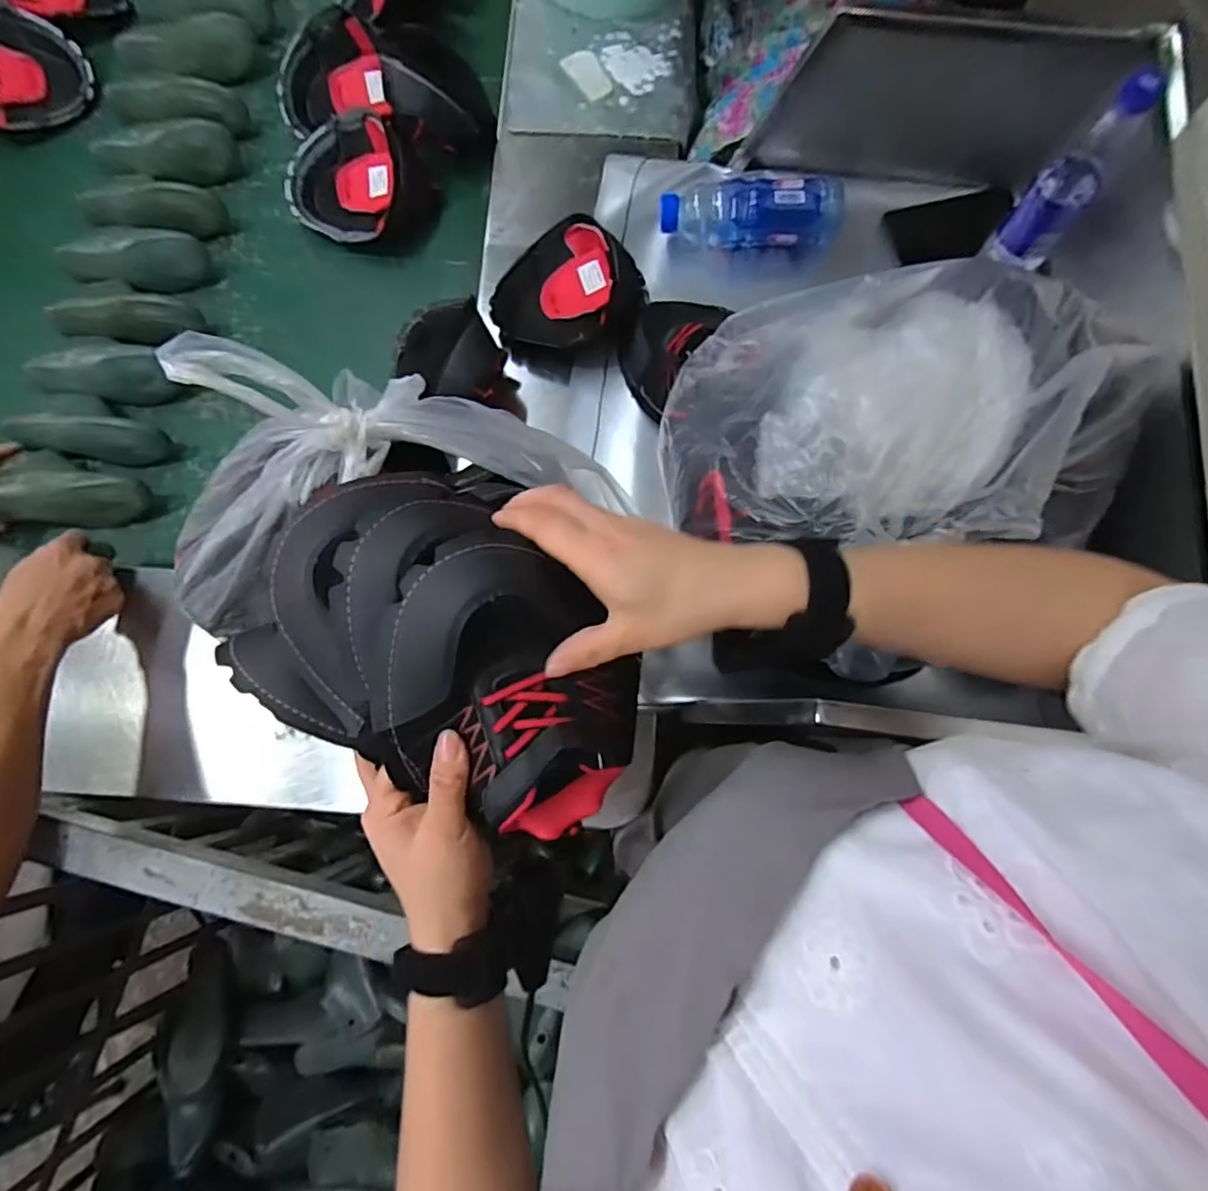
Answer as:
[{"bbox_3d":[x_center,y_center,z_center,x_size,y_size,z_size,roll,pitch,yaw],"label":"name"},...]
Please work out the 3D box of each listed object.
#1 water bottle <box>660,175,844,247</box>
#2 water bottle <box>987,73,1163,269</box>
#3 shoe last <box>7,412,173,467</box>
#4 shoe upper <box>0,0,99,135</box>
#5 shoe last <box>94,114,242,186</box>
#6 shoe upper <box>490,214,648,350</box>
[{"bbox_3d":[0.174,-0.461,0.730,0.203,0.064,0.055,6,77,0],"label":"water bottle"},{"bbox_3d":[0.491,-0.434,0.636,0.065,0.190,0.071,40,80,7],"label":"water bottle"},{"bbox_3d":[-0.612,-0.189,0.720,0.177,0.054,0.053,5,77,-13],"label":"shoe last"},{"bbox_3d":[-0.809,-0.721,0.829,0.187,0.063,0.148,8,77,1],"label":"shoe upper"},{"bbox_3d":[-0.584,-0.589,0.808,0.179,0.060,0.063,5,77,0],"label":"shoe last"},{"bbox_3d":[-0.040,-0.365,0.729,0.169,0.080,0.156,0,77,-1],"label":"shoe upper"}]

